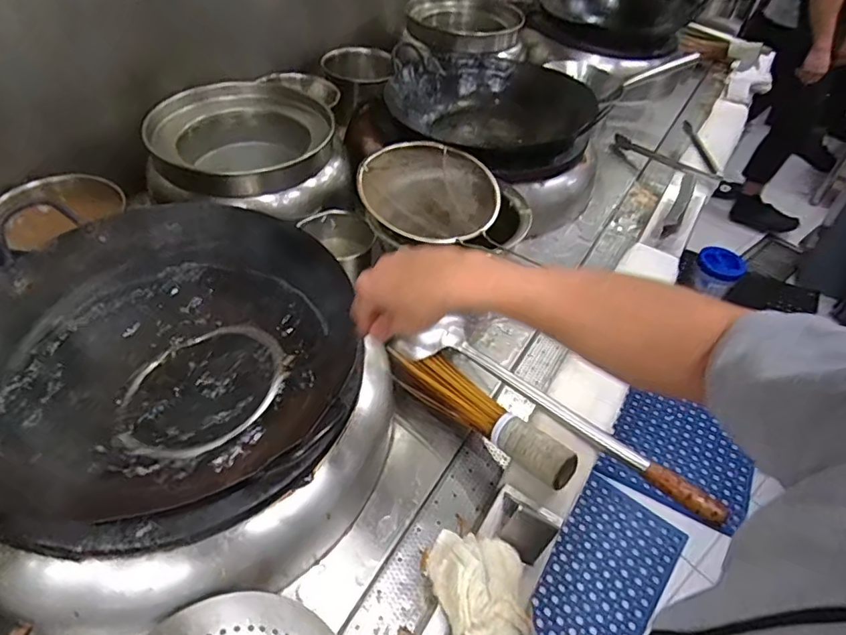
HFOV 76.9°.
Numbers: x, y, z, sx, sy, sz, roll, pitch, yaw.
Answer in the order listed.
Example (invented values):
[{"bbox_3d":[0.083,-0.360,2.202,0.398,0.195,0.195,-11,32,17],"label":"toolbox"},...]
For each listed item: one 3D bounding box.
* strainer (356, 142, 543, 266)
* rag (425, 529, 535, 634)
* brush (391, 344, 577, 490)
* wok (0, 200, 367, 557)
[{"bbox_3d":[0.016,-0.207,0.914,0.252,0.062,0.239,13,46,9],"label":"strainer"},{"bbox_3d":[0.061,0.265,0.532,0.089,0.050,0.125,-15,49,-18],"label":"rag"},{"bbox_3d":[0.070,0.116,0.698,0.290,0.054,0.063,34,53,27],"label":"brush"},{"bbox_3d":[-0.301,0.038,0.628,0.416,0.093,0.427,-12,48,-14],"label":"wok"}]

